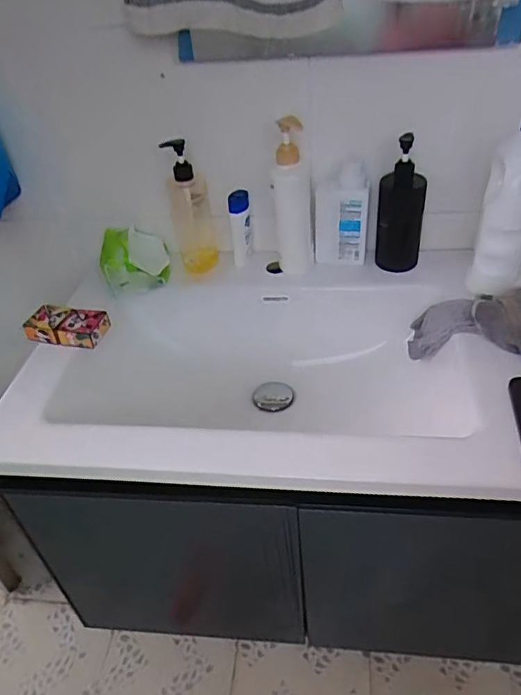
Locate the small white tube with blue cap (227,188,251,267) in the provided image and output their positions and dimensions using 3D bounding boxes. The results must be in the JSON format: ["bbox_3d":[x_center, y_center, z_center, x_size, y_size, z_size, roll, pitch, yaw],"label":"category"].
[{"bbox_3d":[-0.032,-0.192,0.891,0.033,0.141,0.029,-7,39,-5],"label":"small white tube with blue cap"}]

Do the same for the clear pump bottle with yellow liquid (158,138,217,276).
[{"bbox_3d":[-0.112,-0.229,0.871,0.073,0.216,0.053,-12,40,-11],"label":"clear pump bottle with yellow liquid"}]

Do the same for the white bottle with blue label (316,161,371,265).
[{"bbox_3d":[0.130,-0.212,0.853,0.083,0.166,0.042,3,39,7],"label":"white bottle with blue label"}]

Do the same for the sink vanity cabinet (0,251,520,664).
[{"bbox_3d":[0.081,0.165,0.891,0.788,0.447,0.472,3,39,7],"label":"sink vanity cabinet"}]

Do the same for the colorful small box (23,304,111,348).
[{"bbox_3d":[-0.294,-0.033,0.808,0.116,0.030,0.064,11,41,16],"label":"colorful small box"}]

